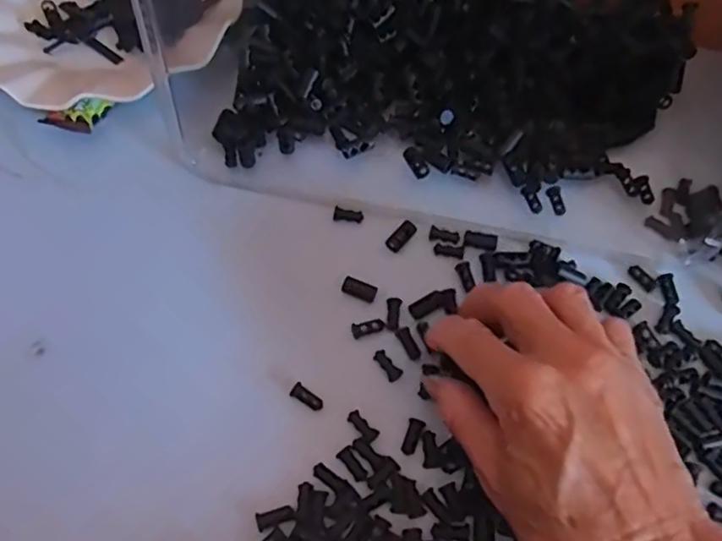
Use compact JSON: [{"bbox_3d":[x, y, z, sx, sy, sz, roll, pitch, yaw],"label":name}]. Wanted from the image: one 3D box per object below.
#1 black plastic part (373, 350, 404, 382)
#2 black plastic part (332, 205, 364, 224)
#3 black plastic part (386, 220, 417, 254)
[{"bbox_3d":[0.013,0.046,0.314,0.008,0.004,0.017,-36,68,-17],"label":"black plastic part"},{"bbox_3d":[-0.007,-0.032,0.352,0.016,0.004,0.007,8,63,5],"label":"black plastic part"},{"bbox_3d":[0.022,-0.019,0.348,0.010,0.004,0.019,38,69,18],"label":"black plastic part"}]

